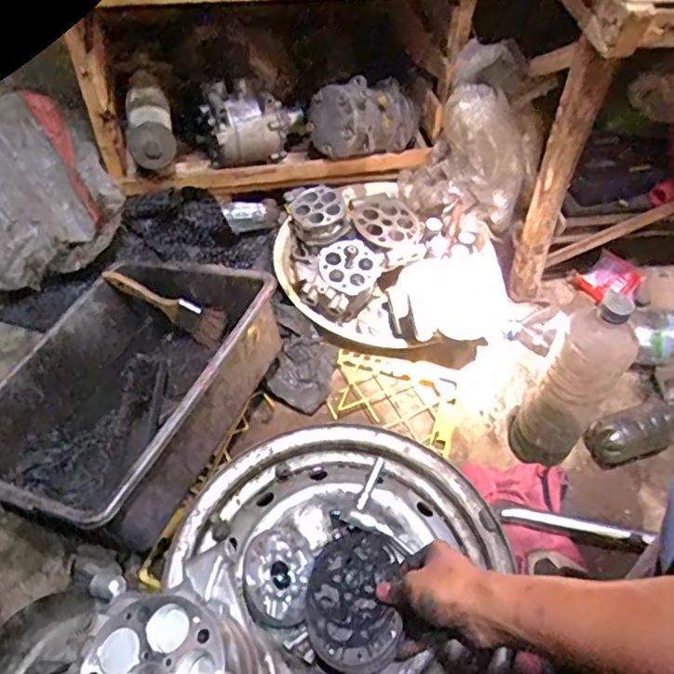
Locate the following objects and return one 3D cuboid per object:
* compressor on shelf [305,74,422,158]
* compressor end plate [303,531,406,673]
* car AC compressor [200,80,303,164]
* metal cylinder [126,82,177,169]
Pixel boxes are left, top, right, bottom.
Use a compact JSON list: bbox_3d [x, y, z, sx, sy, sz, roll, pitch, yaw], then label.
[{"bbox_3d":[0.051,-0.385,1.042,0.196,0.115,0.124,0,52,-2],"label":"compressor on shelf"},{"bbox_3d":[0.016,0.250,0.584,0.092,0.030,0.132,6,52,3],"label":"compressor end plate"},{"bbox_3d":[-0.143,-0.381,1.052,0.170,0.111,0.092,-7,52,-7],"label":"car AC compressor"},{"bbox_3d":[-0.308,-0.353,0.991,0.073,0.069,0.154,-10,53,-9],"label":"metal cylinder"}]

